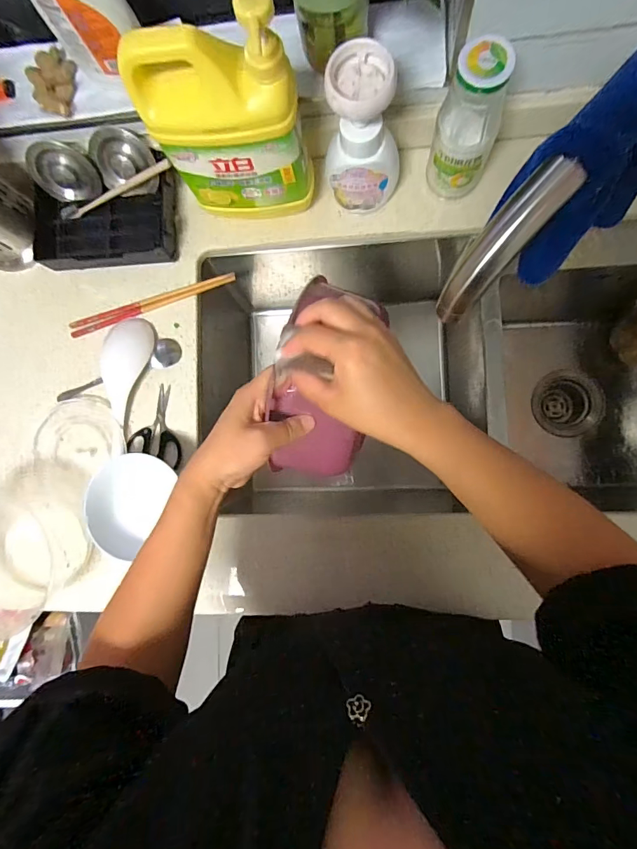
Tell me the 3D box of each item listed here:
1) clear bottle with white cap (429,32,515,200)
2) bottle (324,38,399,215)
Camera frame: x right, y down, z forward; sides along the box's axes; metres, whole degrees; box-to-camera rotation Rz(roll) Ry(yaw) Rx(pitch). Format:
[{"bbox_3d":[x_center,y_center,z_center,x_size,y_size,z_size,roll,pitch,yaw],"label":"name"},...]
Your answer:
[{"bbox_3d":[0.155,-0.306,0.447,0.064,0.164,0.062,0,87,7],"label":"clear bottle with white cap"},{"bbox_3d":[0.047,-0.306,0.457,0.076,0.163,0.070,1,87,7],"label":"bottle"}]

